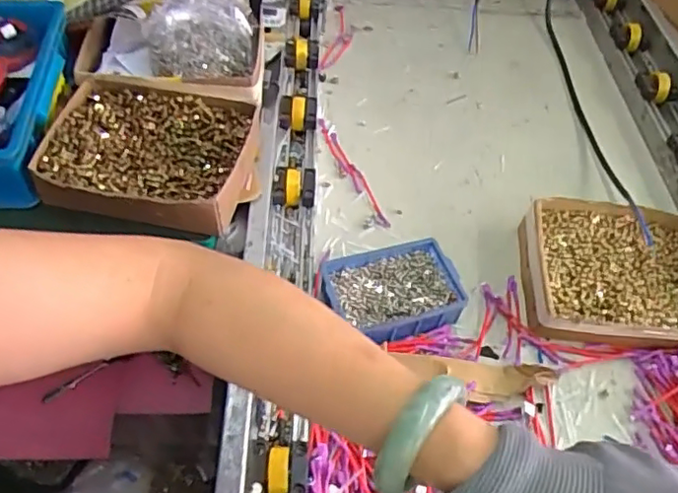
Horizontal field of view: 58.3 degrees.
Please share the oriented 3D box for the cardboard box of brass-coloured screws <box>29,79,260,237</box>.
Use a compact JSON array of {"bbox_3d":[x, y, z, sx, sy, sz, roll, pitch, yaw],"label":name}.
[{"bbox_3d":[-0.215,-0.109,0.696,0.221,0.047,0.194,8,50,2],"label":"cardboard box of brass-coloured screws"}]

